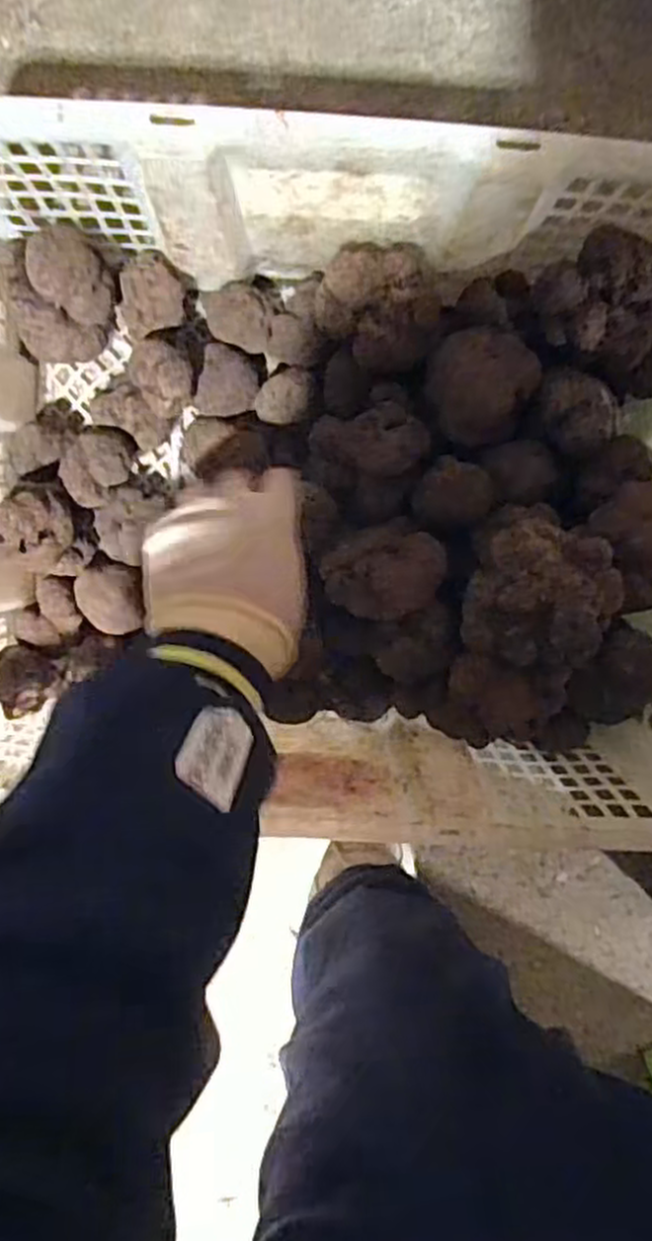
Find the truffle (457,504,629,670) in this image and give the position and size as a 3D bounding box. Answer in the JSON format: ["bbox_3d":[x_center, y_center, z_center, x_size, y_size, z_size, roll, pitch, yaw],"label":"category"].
[{"bbox_3d":[0.125,-0.021,0.458,0.074,0.066,0.088,12,98,-3],"label":"truffle"}]

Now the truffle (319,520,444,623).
[{"bbox_3d":[0.037,-0.031,0.486,0.072,0.037,0.055,-23,98,2],"label":"truffle"}]

